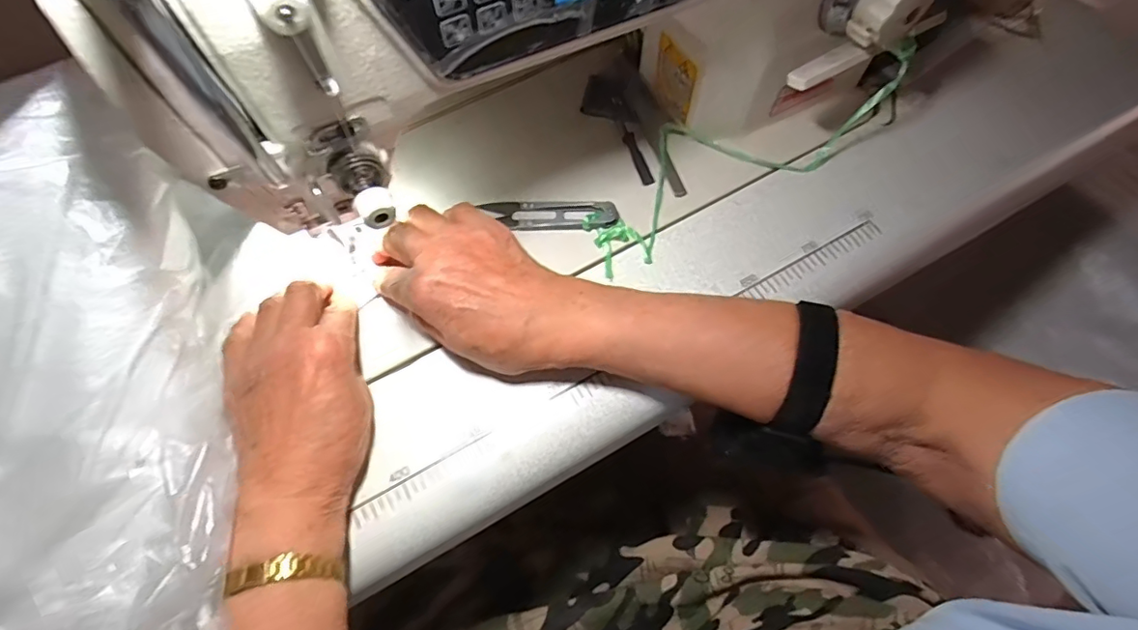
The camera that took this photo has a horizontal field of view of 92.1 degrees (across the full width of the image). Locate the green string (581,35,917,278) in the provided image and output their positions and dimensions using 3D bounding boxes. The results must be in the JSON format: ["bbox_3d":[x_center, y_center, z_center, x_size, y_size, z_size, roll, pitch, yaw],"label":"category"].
[{"bbox_3d":[0.123,-0.123,0.388,0.255,0.075,0.092,-28,67,3],"label":"green string"}]

